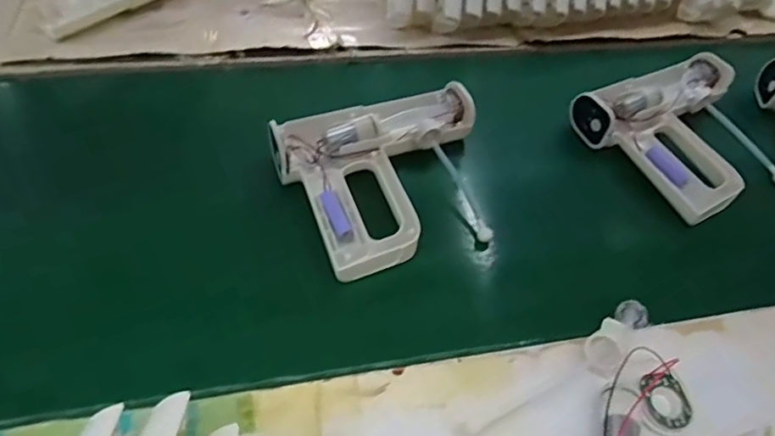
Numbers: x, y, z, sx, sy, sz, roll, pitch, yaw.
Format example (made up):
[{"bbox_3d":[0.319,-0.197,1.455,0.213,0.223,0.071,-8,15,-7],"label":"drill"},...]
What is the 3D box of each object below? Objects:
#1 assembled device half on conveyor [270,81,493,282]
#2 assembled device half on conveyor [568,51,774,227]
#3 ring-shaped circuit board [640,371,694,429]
[{"bbox_3d":[0.012,-0.053,0.535,0.217,0.041,0.194,-21,55,-22],"label":"assembled device half on conveyor"},{"bbox_3d":[0.349,-0.106,0.615,0.229,0.040,0.205,-22,55,-23],"label":"assembled device half on conveyor"},{"bbox_3d":[0.204,0.131,0.394,0.031,0.008,0.038,-4,50,-9],"label":"ring-shaped circuit board"}]

